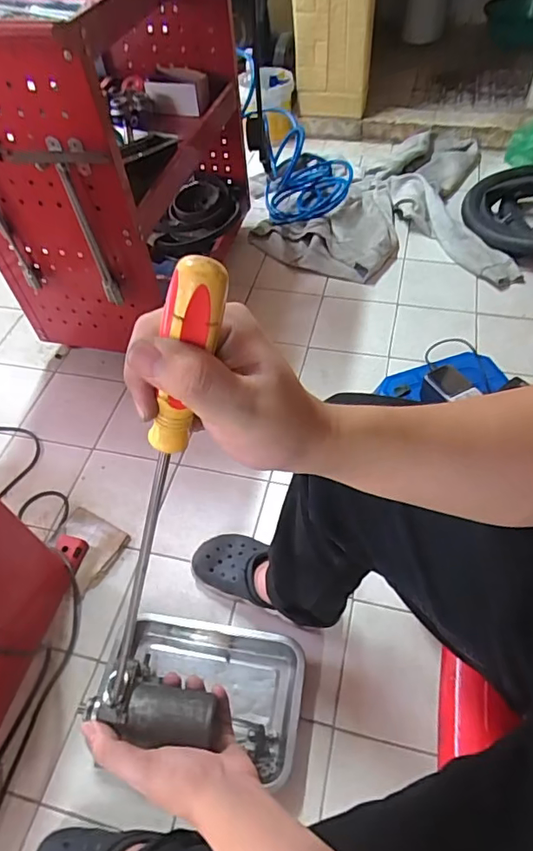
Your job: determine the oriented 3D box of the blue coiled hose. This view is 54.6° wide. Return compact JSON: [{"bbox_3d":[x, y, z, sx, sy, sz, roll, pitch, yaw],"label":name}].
[{"bbox_3d":[0.133,-0.826,1.652,0.279,0.197,0.393,3,53,6],"label":"blue coiled hose"}]

